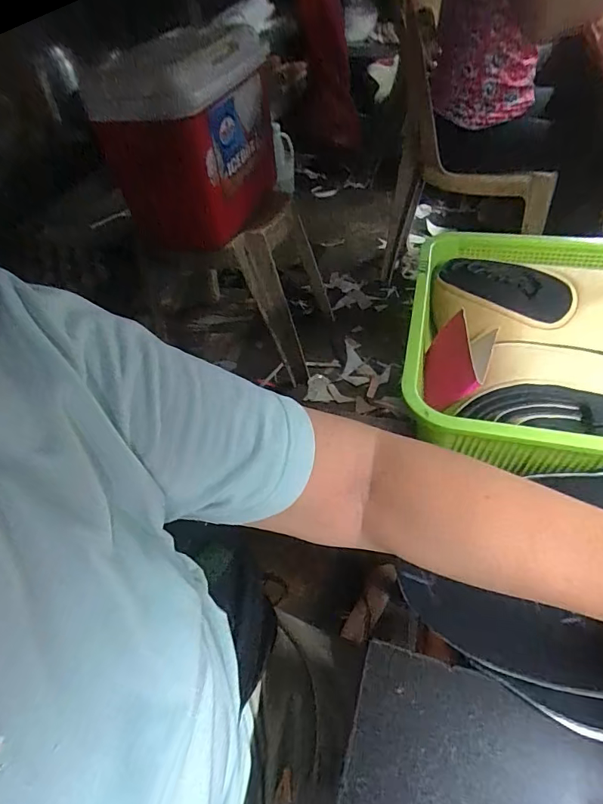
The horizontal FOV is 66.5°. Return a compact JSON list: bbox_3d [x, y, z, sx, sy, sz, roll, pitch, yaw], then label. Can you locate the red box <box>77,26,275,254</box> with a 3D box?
[{"bbox_3d":[-0.220,-0.513,0.898,0.252,0.299,0.253,11,50,14],"label":"red box"}]

